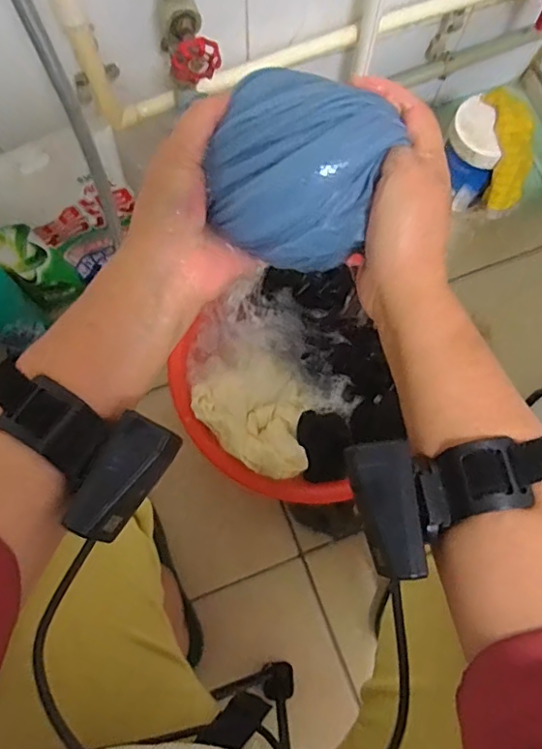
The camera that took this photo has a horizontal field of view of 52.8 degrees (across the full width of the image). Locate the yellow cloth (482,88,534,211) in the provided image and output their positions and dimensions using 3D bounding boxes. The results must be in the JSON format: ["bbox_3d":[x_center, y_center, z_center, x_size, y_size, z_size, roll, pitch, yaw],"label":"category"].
[{"bbox_3d":[0.342,-0.317,0.775,0.070,0.045,0.164,-8,112,-4],"label":"yellow cloth"}]

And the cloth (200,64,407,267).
[{"bbox_3d":[0.016,-0.123,0.334,0.096,0.061,0.094,21,77,3],"label":"cloth"}]

